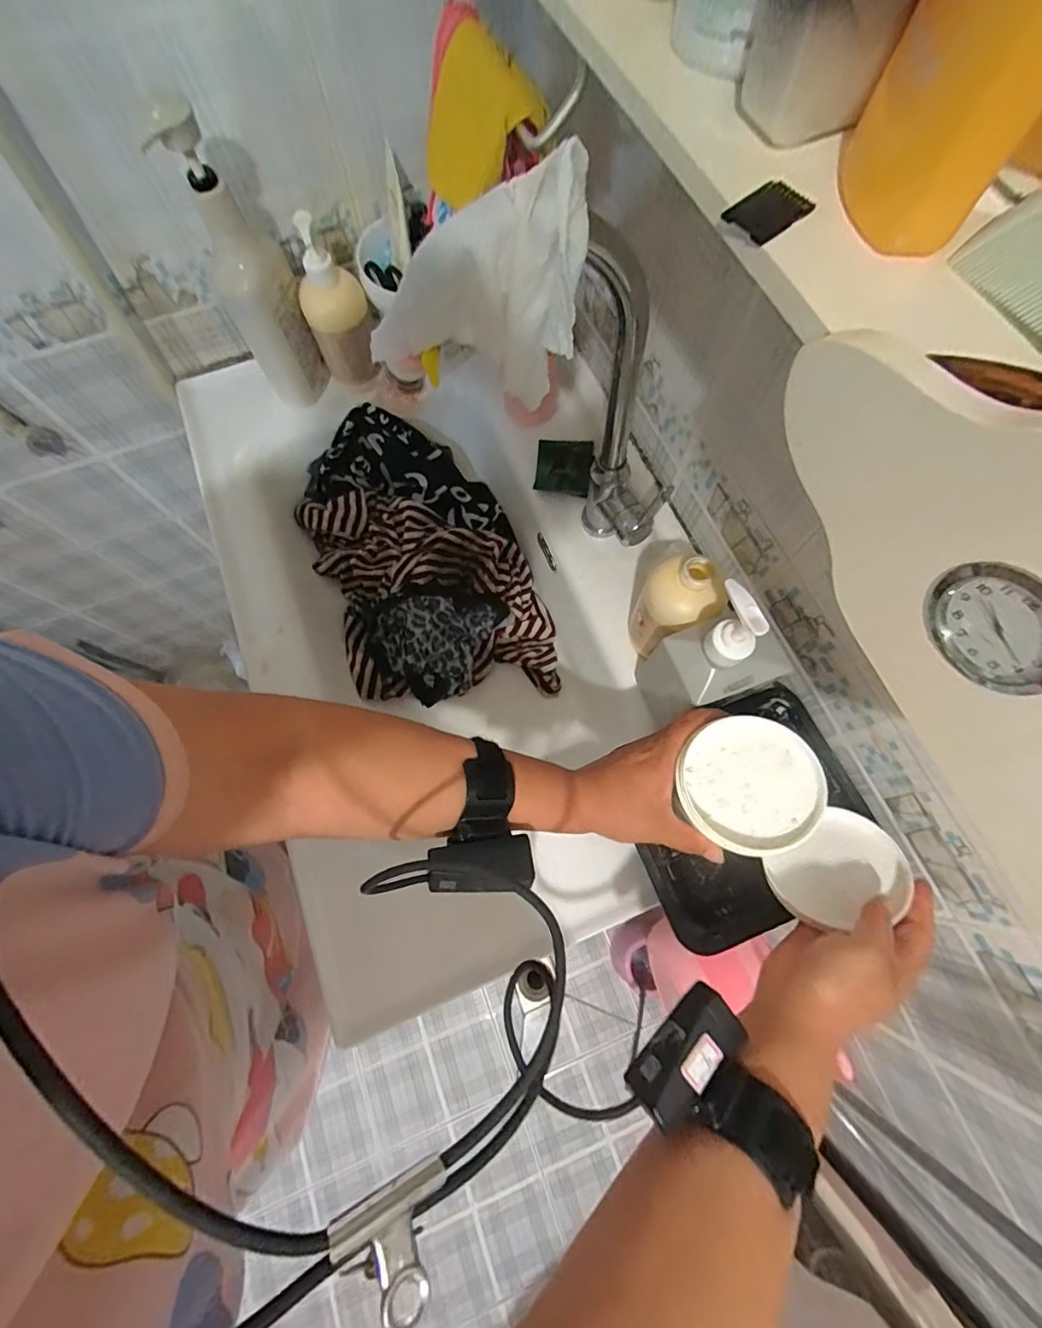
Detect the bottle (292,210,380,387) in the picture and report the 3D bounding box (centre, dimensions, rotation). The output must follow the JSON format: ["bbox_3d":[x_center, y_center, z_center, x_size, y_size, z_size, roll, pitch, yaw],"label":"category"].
[{"bbox_3d":[-0.219,-0.418,0.584,0.071,0.165,0.065,-25,74,-6],"label":"bottle"}]

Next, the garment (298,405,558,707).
[{"bbox_3d":[-0.130,-0.130,0.661,0.266,0.100,0.414,-22,73,-6],"label":"garment"}]

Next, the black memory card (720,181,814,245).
[{"bbox_3d":[0.103,-0.188,0.206,0.028,0.004,0.023,-34,75,-9],"label":"black memory card"}]

